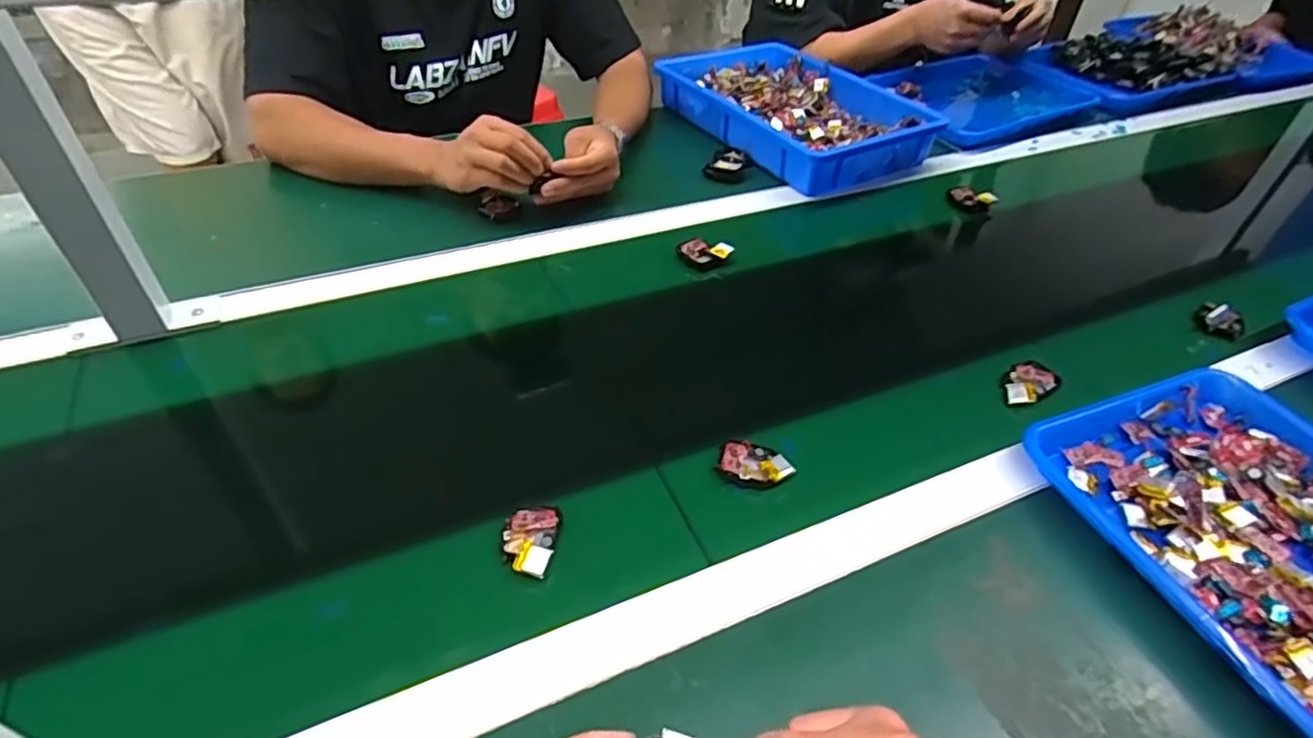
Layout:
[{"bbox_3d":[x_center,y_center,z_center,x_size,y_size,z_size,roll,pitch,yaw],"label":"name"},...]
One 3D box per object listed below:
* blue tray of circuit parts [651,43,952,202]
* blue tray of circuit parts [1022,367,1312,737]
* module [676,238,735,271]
[{"bbox_3d":[0.195,-0.376,0.987,0.243,0.065,0.364,-21,47,-27],"label":"blue tray of circuit parts"},{"bbox_3d":[0.453,0.139,0.467,0.238,0.040,0.334,-14,46,-18],"label":"blue tray of circuit parts"},{"bbox_3d":[0.053,-0.126,0.732,0.059,0.018,0.033,6,43,2],"label":"module"}]

